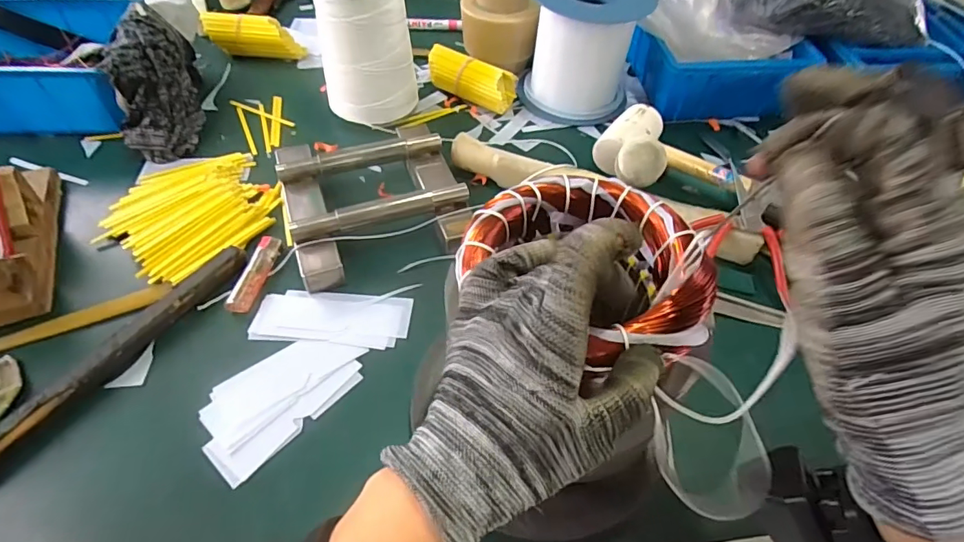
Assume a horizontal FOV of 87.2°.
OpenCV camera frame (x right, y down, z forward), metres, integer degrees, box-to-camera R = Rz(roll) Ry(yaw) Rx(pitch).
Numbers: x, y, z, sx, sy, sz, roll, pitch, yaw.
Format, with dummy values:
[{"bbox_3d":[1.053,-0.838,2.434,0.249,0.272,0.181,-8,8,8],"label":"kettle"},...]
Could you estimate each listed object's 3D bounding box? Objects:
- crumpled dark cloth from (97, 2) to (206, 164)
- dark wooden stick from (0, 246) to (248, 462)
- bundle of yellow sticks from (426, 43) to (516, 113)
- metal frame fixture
[{"bbox_3d":[-0.393,-0.225,0.610,0.075,0.092,0.185,-12,54,-14],"label":"crumpled dark cloth"},{"bbox_3d":[-0.302,0.066,0.414,0.025,0.020,0.259,25,53,18],"label":"dark wooden stick"},{"bbox_3d":[-0.016,-0.261,0.681,0.127,0.043,0.052,28,55,16],"label":"bundle of yellow sticks"},{"bbox_3d":[-0.114,-0.083,0.530,0.177,0.040,0.203,-15,52,-15],"label":"metal frame fixture"}]

